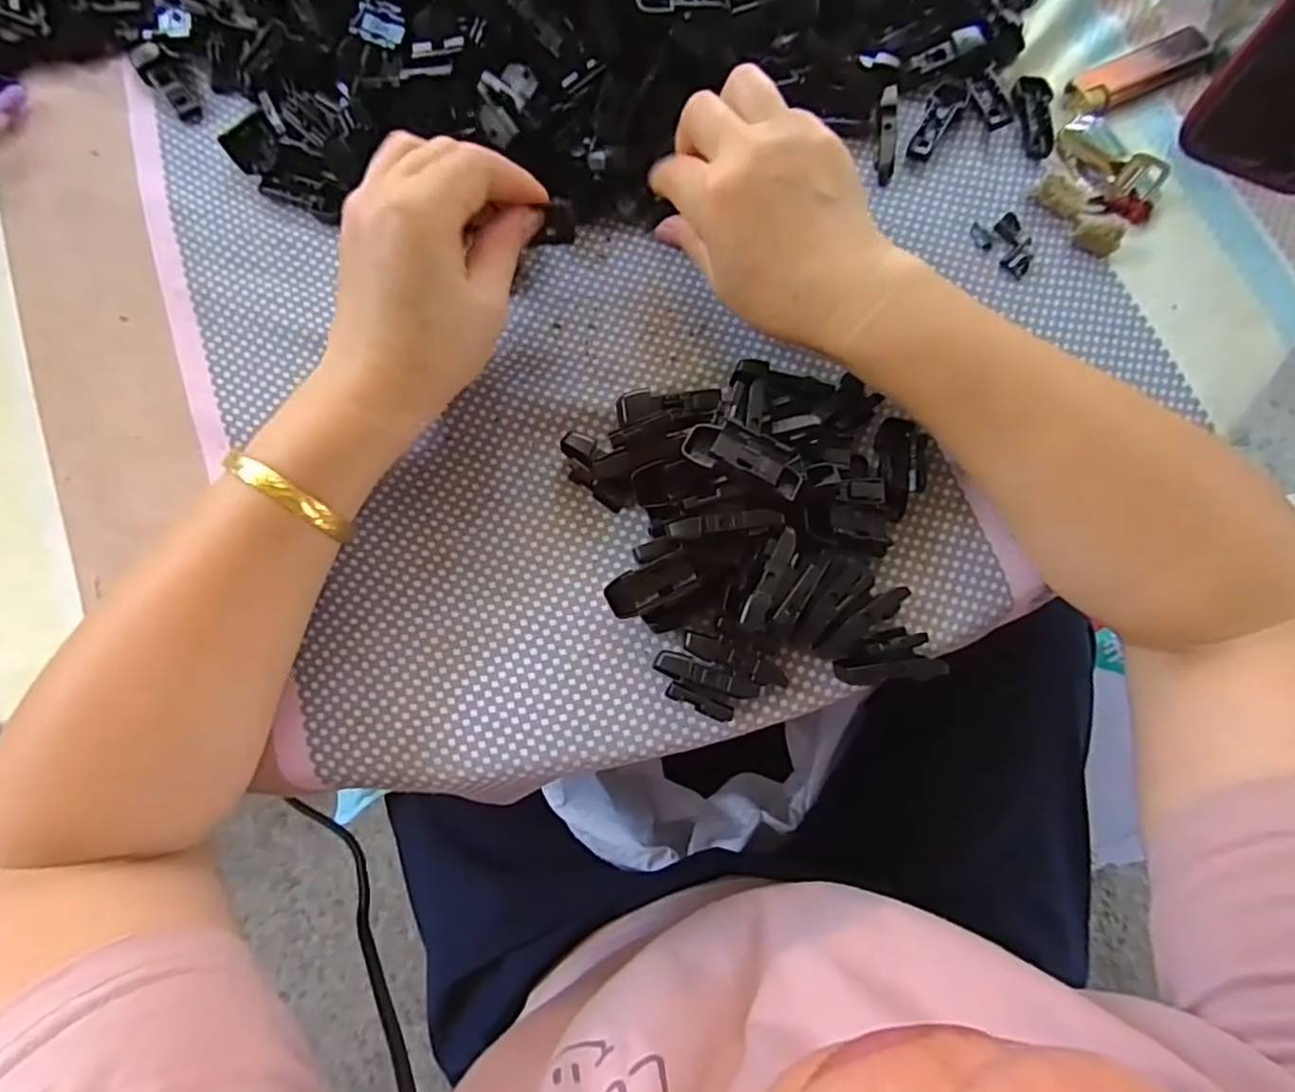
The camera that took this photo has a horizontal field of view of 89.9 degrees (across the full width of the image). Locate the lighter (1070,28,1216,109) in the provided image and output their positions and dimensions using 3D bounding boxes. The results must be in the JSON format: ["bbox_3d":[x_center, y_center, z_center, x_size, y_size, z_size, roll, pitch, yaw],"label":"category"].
[{"bbox_3d":[0.260,-0.251,0.340,0.082,0.006,0.026,-25,78,-6],"label":"lighter"}]

